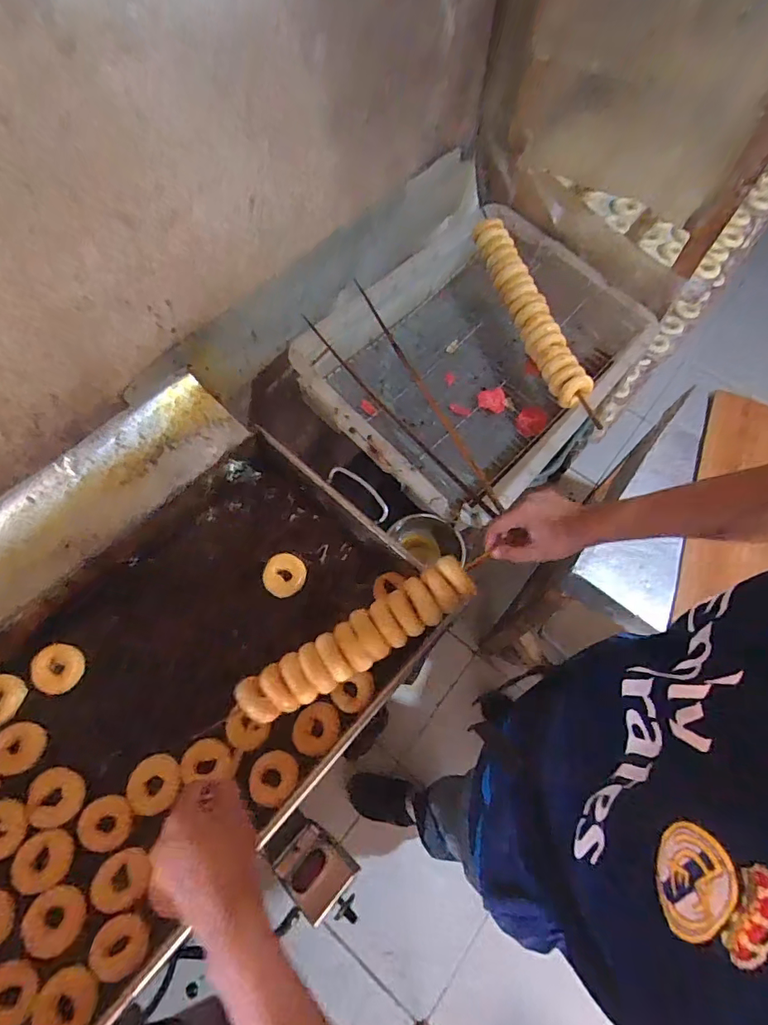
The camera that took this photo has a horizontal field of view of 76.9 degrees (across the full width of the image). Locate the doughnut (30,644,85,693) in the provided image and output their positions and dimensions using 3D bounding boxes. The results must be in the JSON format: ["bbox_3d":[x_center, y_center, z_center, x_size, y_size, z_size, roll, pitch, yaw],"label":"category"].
[{"bbox_3d":[-0.504,0.240,0.746,0.070,0.023,0.069,23,66,9],"label":"doughnut"}]

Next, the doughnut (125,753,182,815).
[{"bbox_3d":[-0.321,0.379,0.674,0.071,0.015,0.074,1,64,-1],"label":"doughnut"}]

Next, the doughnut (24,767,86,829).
[{"bbox_3d":[-0.454,0.393,0.669,0.069,0.016,0.071,1,64,-1],"label":"doughnut"}]

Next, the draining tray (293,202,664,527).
[{"bbox_3d":[0.201,-0.345,1.026,0.524,0.192,0.737,38,69,15],"label":"draining tray"}]

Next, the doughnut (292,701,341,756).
[{"bbox_3d":[-0.100,0.318,0.713,0.067,0.028,0.072,1,64,-1],"label":"doughnut"}]

